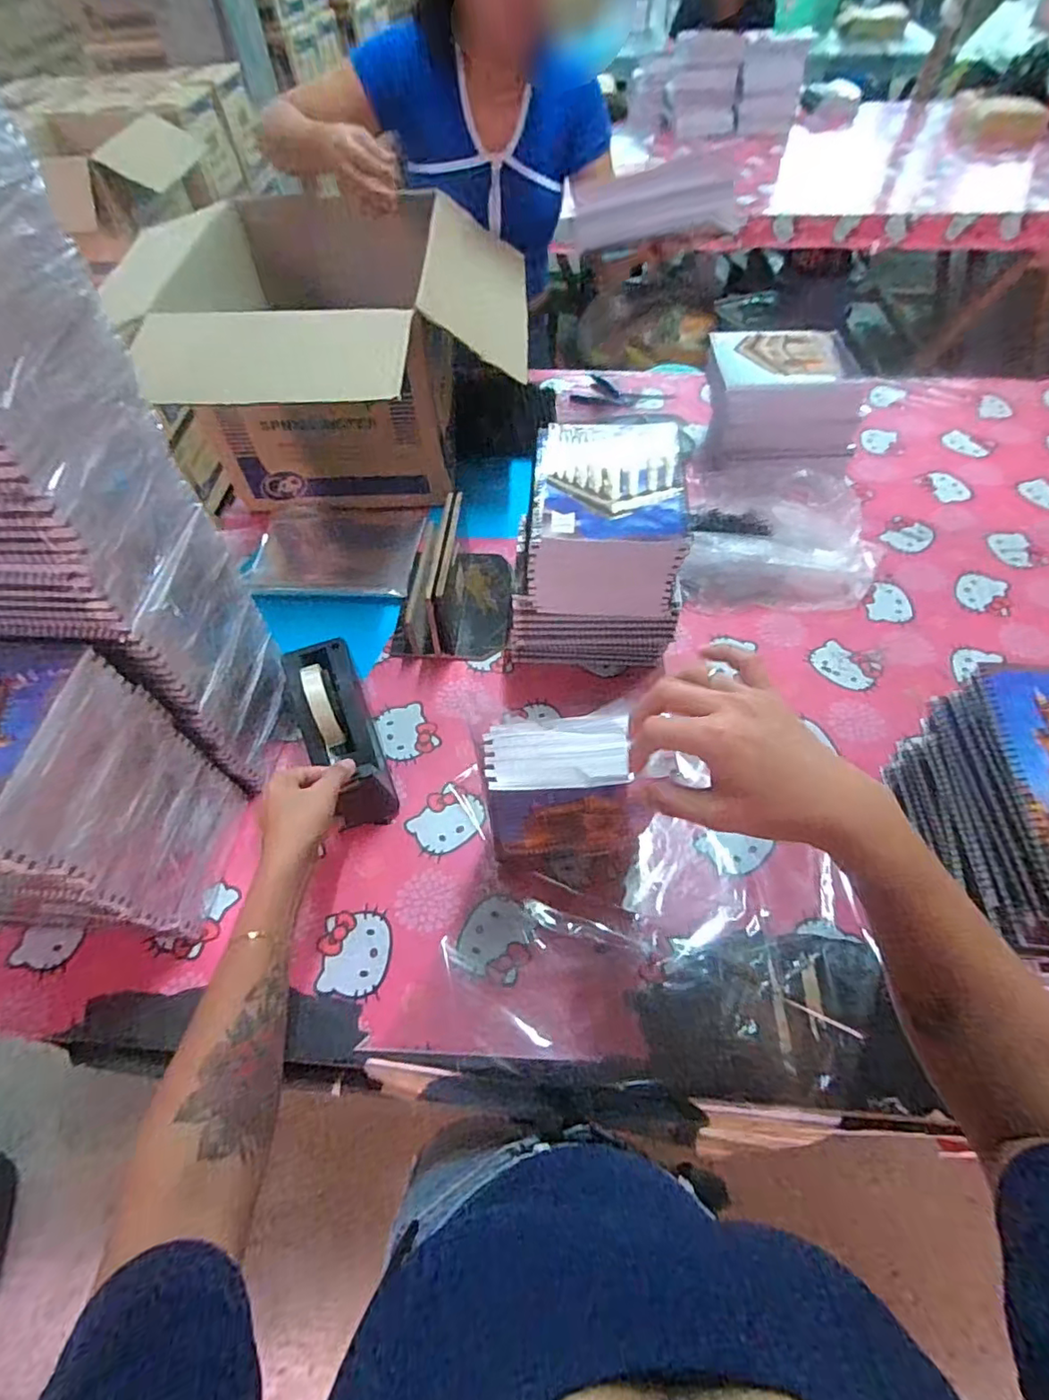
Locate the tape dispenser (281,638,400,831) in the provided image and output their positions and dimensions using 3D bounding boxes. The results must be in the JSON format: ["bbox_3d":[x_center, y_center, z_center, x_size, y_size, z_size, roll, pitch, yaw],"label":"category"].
[{"bbox_3d":[-0.215,0.027,0.655,0.077,0.124,0.215,-20,60,-12],"label":"tape dispenser"}]

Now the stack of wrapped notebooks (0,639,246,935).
[{"bbox_3d":[-0.417,0.090,0.512,0.195,0.285,0.169,4,56,4],"label":"stack of wrapped notebooks"}]

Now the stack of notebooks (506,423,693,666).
[{"bbox_3d":[0.088,-0.179,0.716,0.190,0.230,0.201,3,56,3],"label":"stack of notebooks"}]

